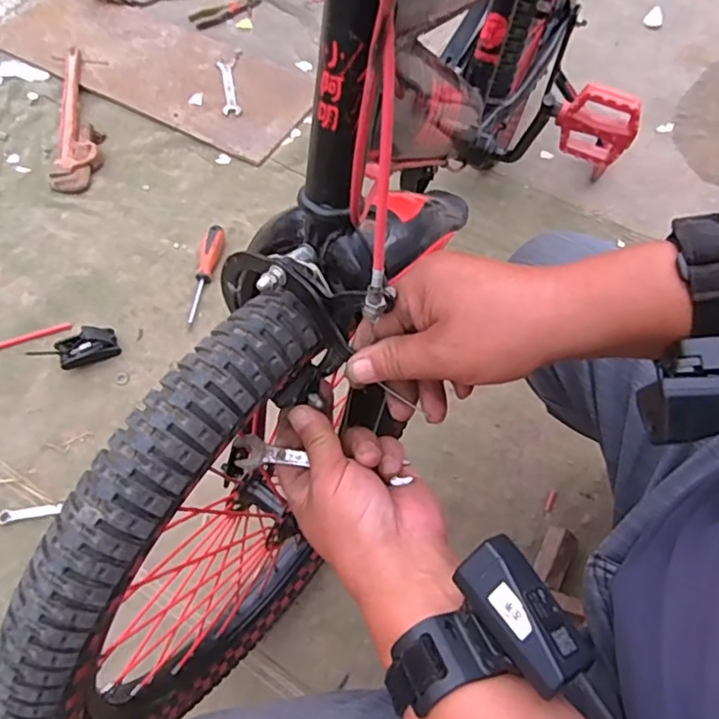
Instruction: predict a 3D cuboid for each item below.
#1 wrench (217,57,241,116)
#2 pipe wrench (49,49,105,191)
[{"bbox_3d":[-0.269,-0.561,1.210,0.034,0.006,0.172,-10,61,-5],"label":"wrench"},{"bbox_3d":[-0.548,-0.477,1.159,0.088,0.028,0.389,-8,61,-4],"label":"pipe wrench"}]

